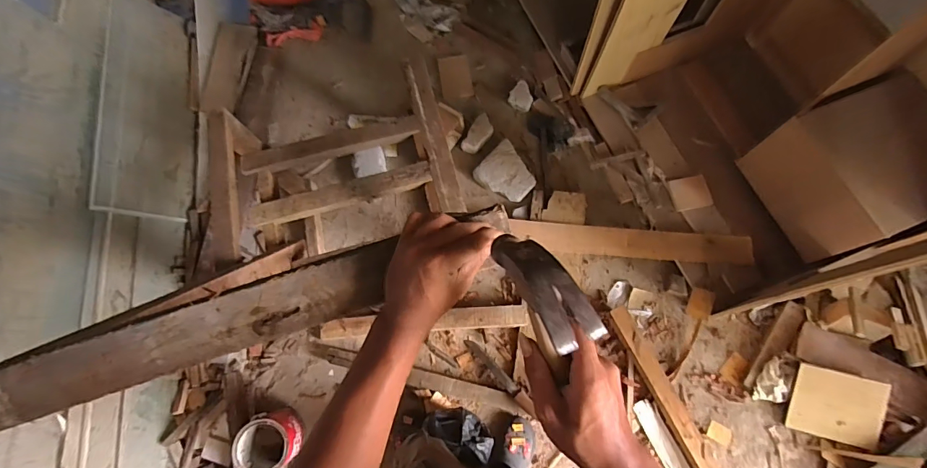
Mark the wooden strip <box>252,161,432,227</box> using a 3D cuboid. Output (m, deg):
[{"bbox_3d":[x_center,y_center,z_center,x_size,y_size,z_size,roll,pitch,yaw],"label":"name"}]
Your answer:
[{"bbox_3d":[-0.332,-0.113,1.203,0.505,0.048,0.071,-15,71,-3],"label":"wooden strip"}]

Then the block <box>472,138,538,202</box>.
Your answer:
[{"bbox_3d":[0.161,-0.226,1.528,0.205,0.052,0.179,42,77,15],"label":"block"}]

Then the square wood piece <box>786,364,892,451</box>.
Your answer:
[{"bbox_3d":[1.089,0.503,1.225,0.211,0.018,0.204,10,104,29],"label":"square wood piece"}]

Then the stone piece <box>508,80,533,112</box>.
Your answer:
[{"bbox_3d":[0.233,-0.545,1.654,0.098,0.064,0.095,-1,71,2],"label":"stone piece"}]

